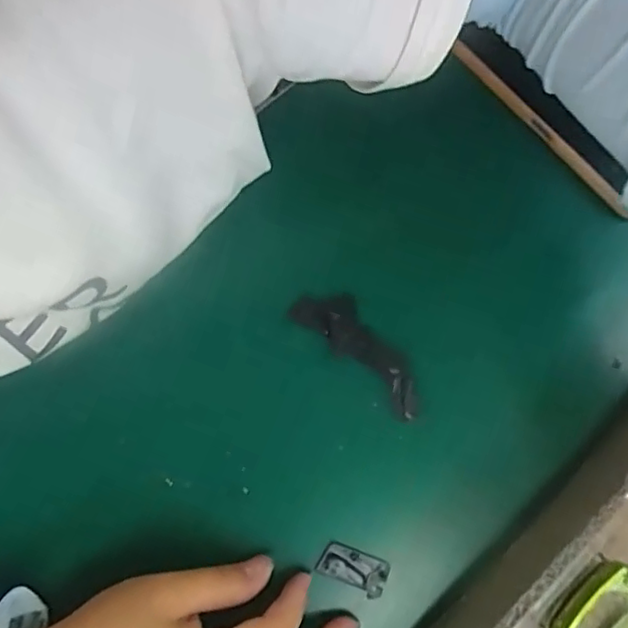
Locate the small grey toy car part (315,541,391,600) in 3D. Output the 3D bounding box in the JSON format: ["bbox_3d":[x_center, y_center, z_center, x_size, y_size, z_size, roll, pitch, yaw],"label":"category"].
[{"bbox_3d":[0.020,0.127,0.311,0.034,0.004,0.018,24,79,5],"label":"small grey toy car part"}]

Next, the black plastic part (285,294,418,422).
[{"bbox_3d":[0.026,0.020,0.335,0.028,0.006,0.085,-43,81,-8],"label":"black plastic part"}]

